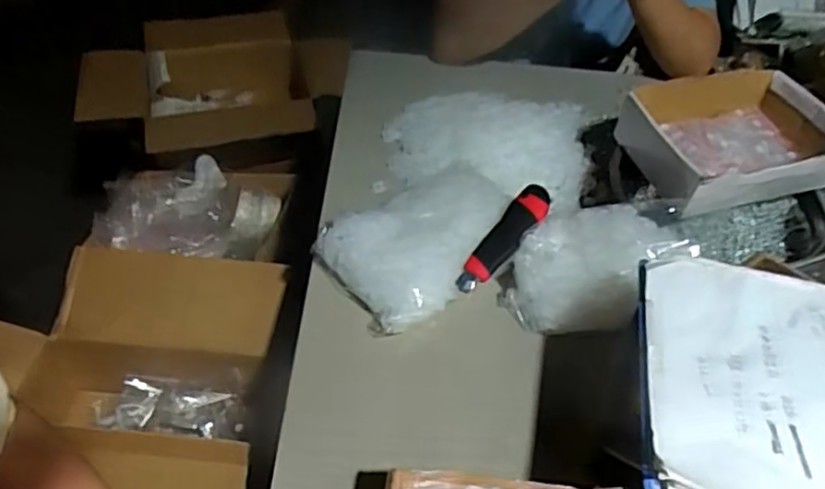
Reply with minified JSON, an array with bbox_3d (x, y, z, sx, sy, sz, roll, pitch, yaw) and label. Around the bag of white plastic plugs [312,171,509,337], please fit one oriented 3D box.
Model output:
[{"bbox_3d":[0.014,-0.008,0.730,0.217,0.054,0.164,-28,54,-28],"label":"bag of white plastic plugs"}]

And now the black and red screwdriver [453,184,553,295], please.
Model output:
[{"bbox_3d":[0.100,-0.007,0.710,0.040,0.033,0.160,31,65,23],"label":"black and red screwdriver"}]

